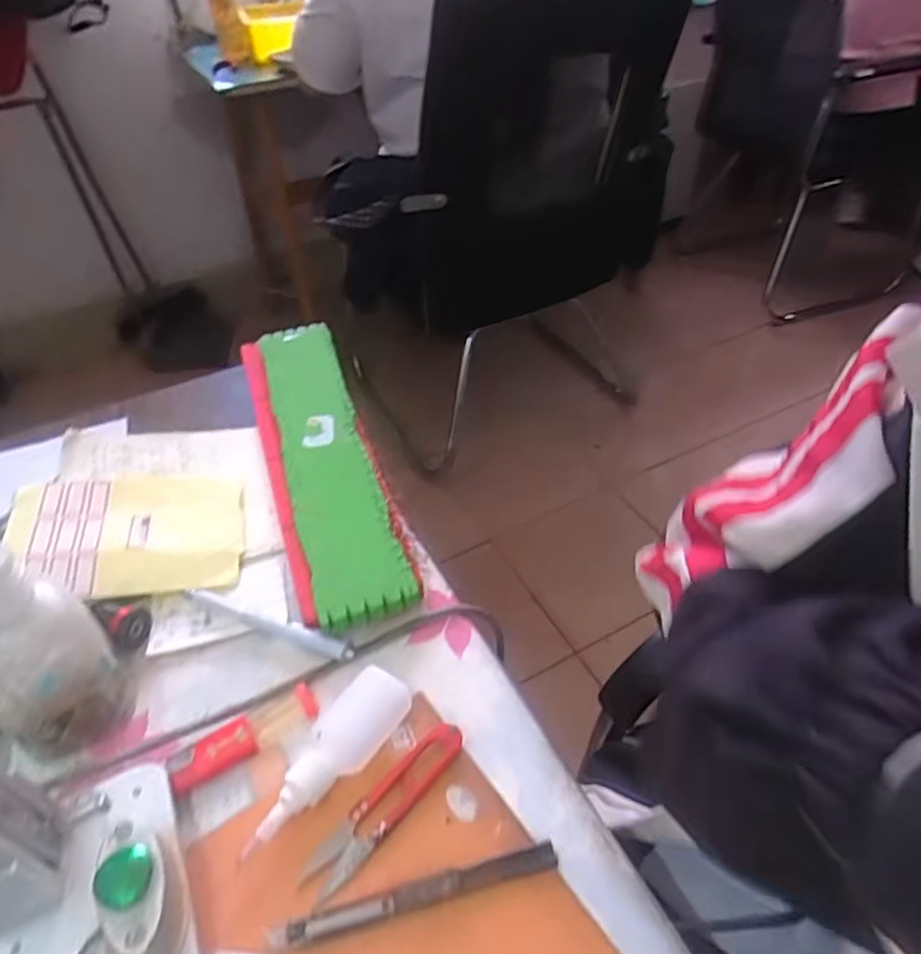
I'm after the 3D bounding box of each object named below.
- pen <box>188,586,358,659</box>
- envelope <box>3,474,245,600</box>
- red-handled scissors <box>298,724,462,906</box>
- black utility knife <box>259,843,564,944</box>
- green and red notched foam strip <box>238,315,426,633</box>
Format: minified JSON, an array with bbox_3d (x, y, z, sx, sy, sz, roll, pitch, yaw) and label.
[{"bbox_3d":[-0.123,0.093,0.424,0.127,0.010,0.015,15,46,20],"label":"pen"},{"bbox_3d":[-0.237,0.037,0.476,0.151,0.008,0.108,-1,50,-15],"label":"envelope"},{"bbox_3d":[-0.039,0.167,0.341,0.022,0.010,0.100,30,53,31],"label":"red-handled scissors"},{"bbox_3d":[-0.021,0.196,0.310,0.136,0.007,0.011,-13,43,-9],"label":"black utility knife"},{"bbox_3d":[-0.115,-0.022,0.530,0.080,0.021,0.349,-19,48,-8],"label":"green and red notched foam strip"}]

